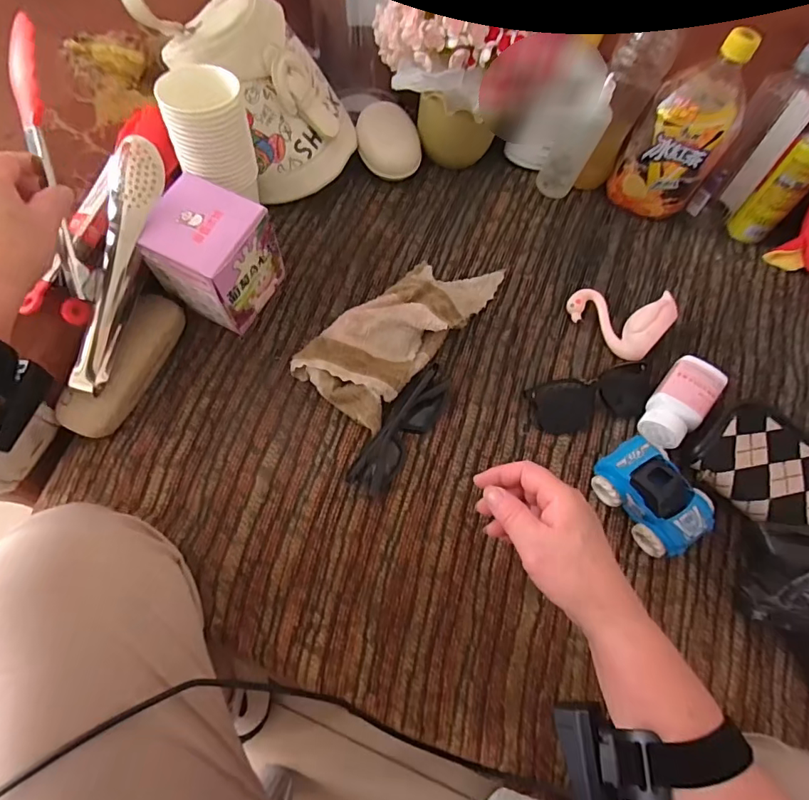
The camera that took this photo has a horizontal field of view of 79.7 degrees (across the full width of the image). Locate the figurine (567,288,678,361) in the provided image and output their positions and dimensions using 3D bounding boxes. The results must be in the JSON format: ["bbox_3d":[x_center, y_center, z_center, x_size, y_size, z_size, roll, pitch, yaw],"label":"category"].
[{"bbox_3d":[0.242,-0.100,0.541,0.068,0.051,0.101,-41,76,-16],"label":"figurine"}]

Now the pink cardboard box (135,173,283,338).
[{"bbox_3d":[-0.193,-0.143,0.492,0.092,0.127,0.095,23,70,6],"label":"pink cardboard box"}]

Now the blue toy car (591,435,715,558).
[{"bbox_3d":[0.235,0.090,0.460,0.066,0.044,0.103,-33,74,-14],"label":"blue toy car"}]

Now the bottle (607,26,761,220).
[{"bbox_3d":[0.323,-0.311,0.556,0.106,0.184,0.090,39,72,12],"label":"bottle"}]

